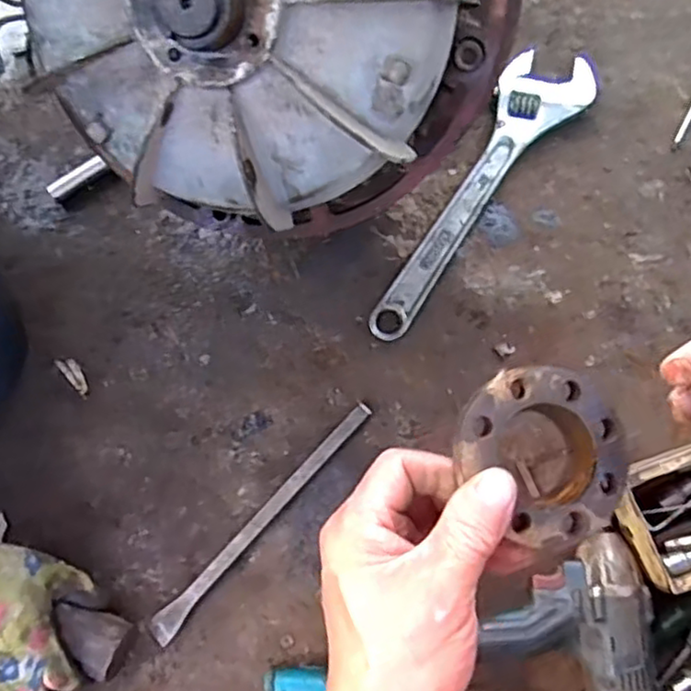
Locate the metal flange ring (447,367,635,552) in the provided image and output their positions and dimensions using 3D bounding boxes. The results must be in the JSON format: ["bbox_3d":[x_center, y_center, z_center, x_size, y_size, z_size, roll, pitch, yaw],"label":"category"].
[{"bbox_3d":[0.090,0.047,0.298,0.072,0.019,0.077,-1,74,2],"label":"metal flange ring"}]

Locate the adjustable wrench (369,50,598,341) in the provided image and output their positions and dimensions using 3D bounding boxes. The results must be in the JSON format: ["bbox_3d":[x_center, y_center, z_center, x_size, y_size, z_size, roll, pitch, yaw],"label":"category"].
[{"bbox_3d":[0.140,-0.160,0.698,0.088,0.022,0.362,31,78,10],"label":"adjustable wrench"}]

